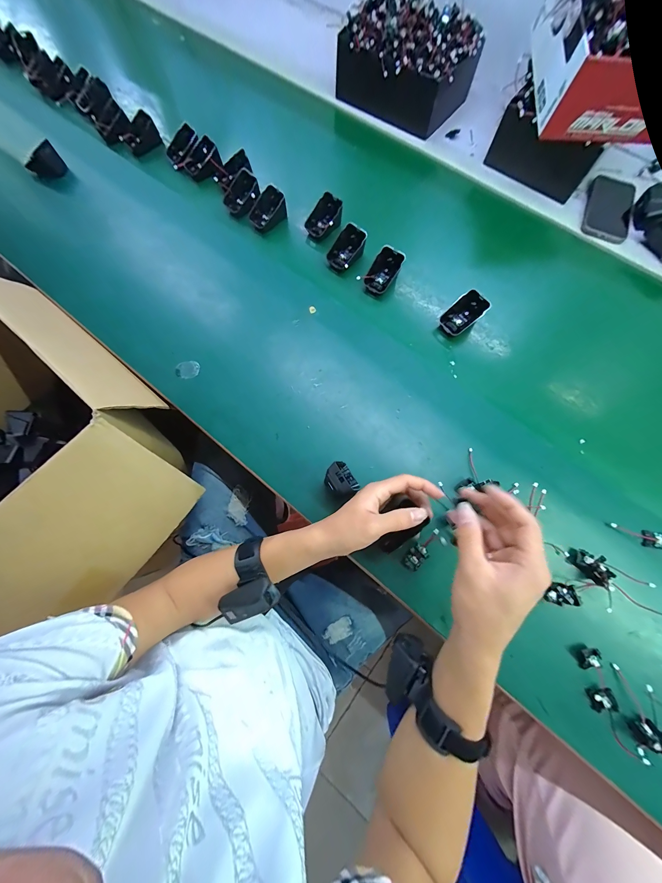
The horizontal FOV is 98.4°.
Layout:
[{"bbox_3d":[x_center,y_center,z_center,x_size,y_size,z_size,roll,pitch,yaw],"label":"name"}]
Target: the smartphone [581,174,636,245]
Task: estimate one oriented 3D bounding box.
[{"bbox_3d":[0.519,-0.438,0.533,0.080,0.007,0.169,23,75,7],"label":"smartphone"}]

